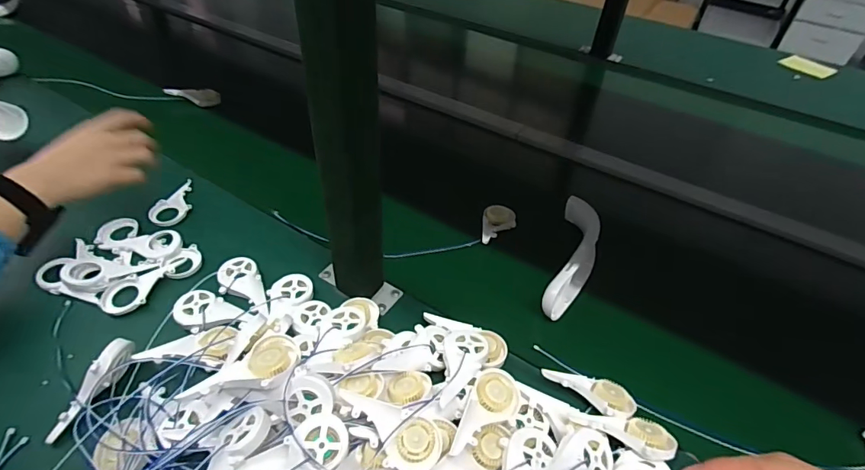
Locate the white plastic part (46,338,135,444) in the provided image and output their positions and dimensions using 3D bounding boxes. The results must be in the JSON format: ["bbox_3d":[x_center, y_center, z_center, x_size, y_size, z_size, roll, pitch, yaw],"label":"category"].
[{"bbox_3d":[-0.305,0.139,0.402,0.016,0.032,0.094,21,66,17],"label":"white plastic part"}]

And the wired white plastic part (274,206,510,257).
[{"bbox_3d":[-0.053,-0.006,0.608,0.342,0.024,0.087,1,44,-3],"label":"wired white plastic part"}]

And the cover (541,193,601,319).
[{"bbox_3d":[0.179,0.029,0.564,0.050,0.048,0.196,16,46,13],"label":"cover"}]

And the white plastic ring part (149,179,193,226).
[{"bbox_3d":[-0.349,-0.047,0.609,0.040,0.012,0.095,5,44,2],"label":"white plastic ring part"}]

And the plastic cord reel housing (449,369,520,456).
[{"bbox_3d":[0.041,0.152,0.389,0.090,0.023,0.040,-30,53,-30],"label":"plastic cord reel housing"}]

